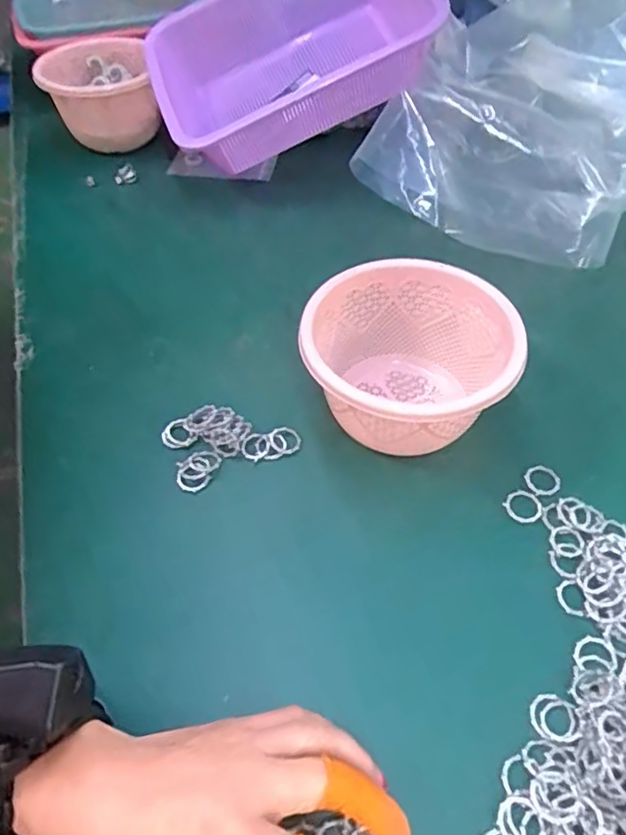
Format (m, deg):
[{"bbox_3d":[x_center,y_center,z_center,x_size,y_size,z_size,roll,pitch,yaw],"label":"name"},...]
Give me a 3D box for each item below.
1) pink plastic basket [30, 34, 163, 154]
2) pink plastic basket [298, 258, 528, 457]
[{"bbox_3d":[-0.235,-0.350,0.655,0.117,0.097,0.123,-15,50,-9],"label":"pink plastic basket"},{"bbox_3d":[0.073,-0.034,0.426,0.124,0.089,0.136,-1,50,2],"label":"pink plastic basket"}]

